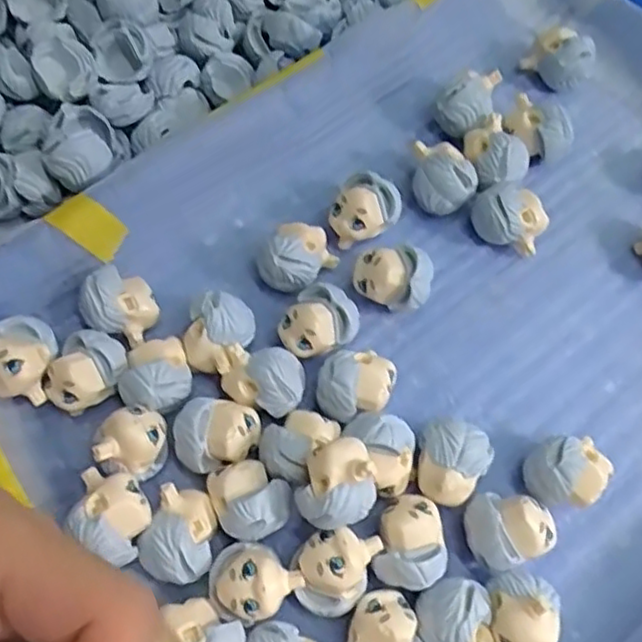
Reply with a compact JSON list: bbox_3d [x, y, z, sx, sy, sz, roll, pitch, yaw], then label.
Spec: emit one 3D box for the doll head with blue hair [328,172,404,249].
[{"bbox_3d":[0.018,-0.041,0.258,0.023,0.024,0.025,23,70,6],"label":"doll head with blue hair"}]

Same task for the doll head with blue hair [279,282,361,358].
[{"bbox_3d":[-0.001,0.000,0.241,0.028,0.023,0.023,-16,71,-8],"label":"doll head with blue hair"}]

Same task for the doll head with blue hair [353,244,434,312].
[{"bbox_3d":[0.027,-0.016,0.247,0.027,0.023,0.020,16,69,3],"label":"doll head with blue hair"}]

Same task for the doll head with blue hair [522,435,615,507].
[{"bbox_3d":[0.083,0.051,0.226,0.028,0.023,0.021,5,69,-1],"label":"doll head with blue hair"}]

